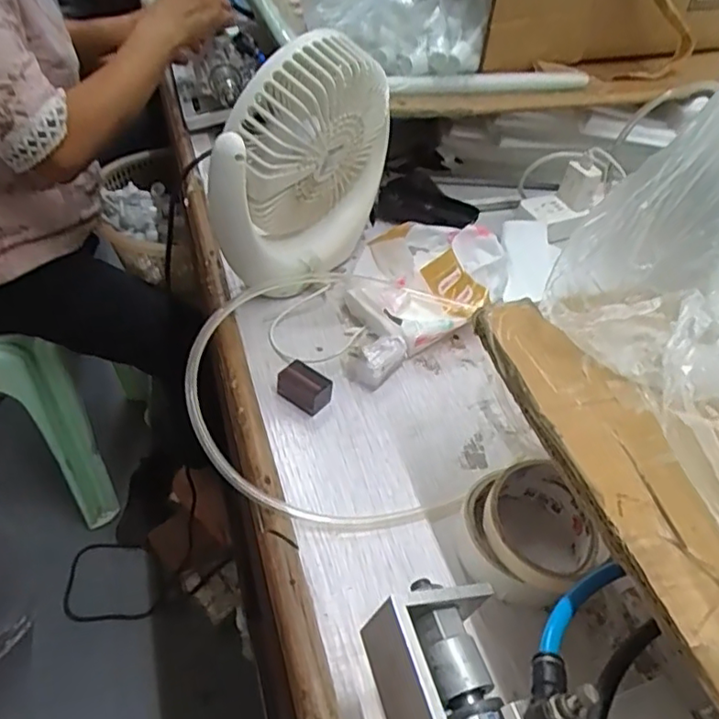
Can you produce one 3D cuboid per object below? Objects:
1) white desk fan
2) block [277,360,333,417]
[{"bbox_3d":[-0.047,-0.162,0.527,0.080,0.212,0.169,25,47,17],"label":"white desk fan"},{"bbox_3d":[-0.045,0.022,0.481,0.042,0.023,0.026,30,49,22],"label":"block"}]

